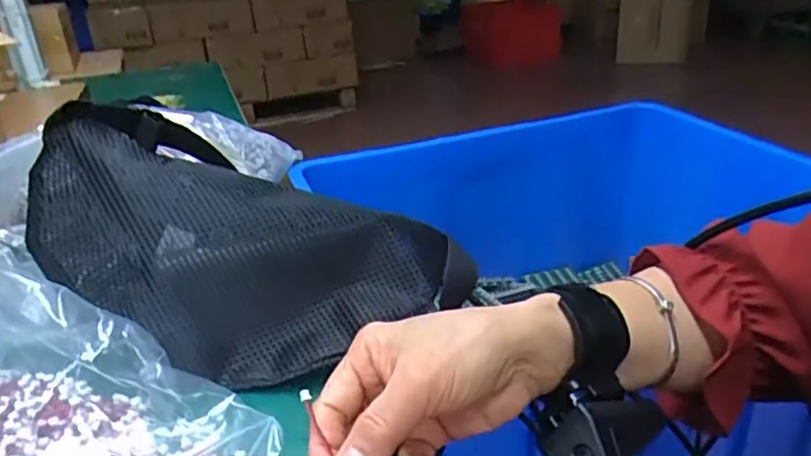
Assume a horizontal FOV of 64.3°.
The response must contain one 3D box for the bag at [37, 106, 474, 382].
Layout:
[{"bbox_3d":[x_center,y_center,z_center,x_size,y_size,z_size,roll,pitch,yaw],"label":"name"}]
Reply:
[{"bbox_3d":[-0.113,0.019,0.427,0.299,0.049,0.157,20,70,7],"label":"bag"}]

